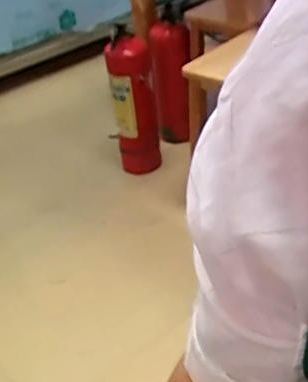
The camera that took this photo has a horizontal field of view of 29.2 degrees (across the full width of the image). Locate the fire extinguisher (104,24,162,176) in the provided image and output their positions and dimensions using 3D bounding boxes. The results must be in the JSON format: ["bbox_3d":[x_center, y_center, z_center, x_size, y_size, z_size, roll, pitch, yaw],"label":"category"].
[{"bbox_3d":[-0.070,-0.274,1.863,0.135,0.465,0.109,-3,34,7],"label":"fire extinguisher"}]

